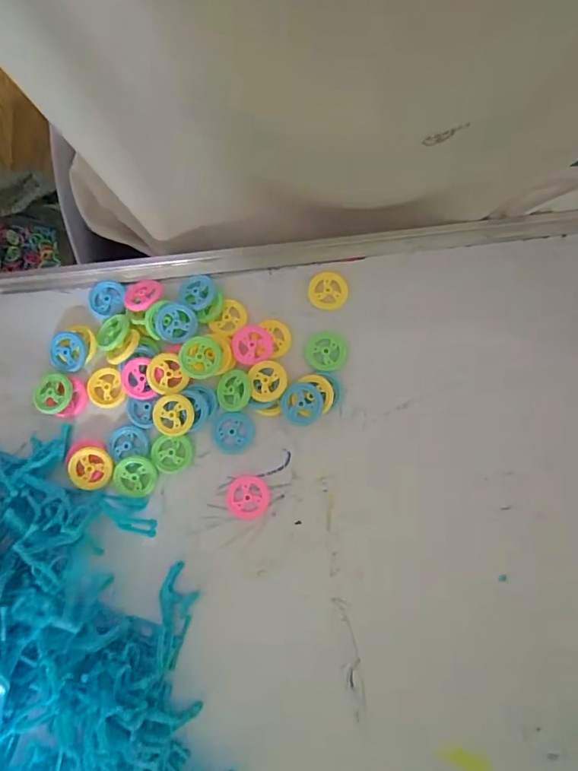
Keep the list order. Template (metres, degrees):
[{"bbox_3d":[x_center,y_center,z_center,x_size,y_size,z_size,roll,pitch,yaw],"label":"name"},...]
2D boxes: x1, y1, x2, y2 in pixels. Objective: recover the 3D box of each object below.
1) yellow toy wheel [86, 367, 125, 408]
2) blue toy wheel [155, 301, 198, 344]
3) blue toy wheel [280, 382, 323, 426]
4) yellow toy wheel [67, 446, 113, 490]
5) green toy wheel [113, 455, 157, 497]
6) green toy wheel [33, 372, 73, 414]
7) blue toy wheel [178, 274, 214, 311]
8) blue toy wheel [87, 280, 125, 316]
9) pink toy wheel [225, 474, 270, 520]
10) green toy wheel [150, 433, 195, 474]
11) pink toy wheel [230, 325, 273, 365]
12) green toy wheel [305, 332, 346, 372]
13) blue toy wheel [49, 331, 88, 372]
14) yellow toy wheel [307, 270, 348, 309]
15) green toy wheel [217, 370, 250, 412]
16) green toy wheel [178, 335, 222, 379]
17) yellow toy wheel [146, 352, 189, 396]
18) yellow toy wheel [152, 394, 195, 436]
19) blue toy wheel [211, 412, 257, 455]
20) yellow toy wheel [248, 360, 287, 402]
[{"bbox_3d":[-0.135,0.002,0.333,0.028,0.009,0.029,0,79,0],"label":"yellow toy wheel"},{"bbox_3d":[-0.082,-0.046,0.335,0.029,0.008,0.028,0,79,0],"label":"blue toy wheel"},{"bbox_3d":[0.009,0.013,0.324,0.029,0.007,0.029,0,79,0],"label":"blue toy wheel"},{"bbox_3d":[-0.140,0.058,0.321,0.029,0.005,0.028,0,79,0],"label":"yellow toy wheel"},{"bbox_3d":[-0.109,0.064,0.319,0.030,0.008,0.028,0,79,0],"label":"green toy wheel"},{"bbox_3d":[-0.173,0.005,0.331,0.028,0.005,0.031,-1,79,0],"label":"green toy wheel"},{"bbox_3d":[-0.069,-0.070,0.342,0.026,0.006,0.029,21,79,4],"label":"blue toy wheel"},{"bbox_3d":[-0.139,-0.067,0.348,0.028,0.004,0.028,0,79,0],"label":"blue toy wheel"},{"bbox_3d":[-0.029,0.078,0.320,0.030,0.005,0.030,0,79,0],"label":"pink toy wheel"},{"bbox_3d":[-0.084,0.049,0.324,0.030,0.004,0.027,4,79,1],"label":"green toy wheel"},{"bbox_3d":[-0.027,-0.031,0.336,0.029,0.007,0.030,0,79,0],"label":"pink toy wheel"},{"bbox_3d":[0.027,-0.025,0.338,0.029,0.004,0.029,0,79,0],"label":"green toy wheel"},{"bbox_3d":[-0.163,-0.025,0.337,0.027,0.005,0.028,25,80,5],"label":"blue toy wheel"},{"bbox_3d":[0.030,-0.073,0.347,0.029,0.004,0.030,0,79,0],"label":"yellow toy wheel"},{"bbox_3d":[-0.040,0.003,0.327,0.027,0.004,0.029,-18,75,24],"label":"green toy wheel"},{"bbox_3d":[-0.062,-0.020,0.319,0.029,0.005,0.029,0,90,-4],"label":"green toy wheel"},{"bbox_3d":[-0.088,-0.007,0.326,0.026,0.004,0.030,-27,95,-11],"label":"yellow toy wheel"},{"bbox_3d":[-0.082,0.021,0.325,0.030,0.010,0.028,0,79,0],"label":"yellow toy wheel"},{"bbox_3d":[-0.040,0.034,0.328,0.031,0.004,0.029,0,79,0],"label":"blue toy wheel"},{"bbox_3d":[-0.015,-0.003,0.325,0.026,0.011,0.029,-9,79,-2],"label":"yellow toy wheel"}]

